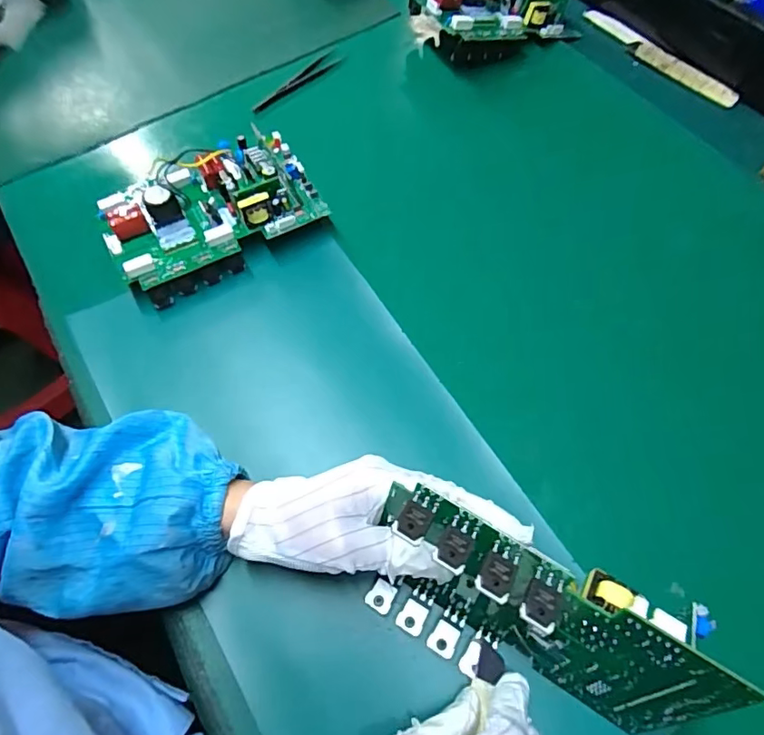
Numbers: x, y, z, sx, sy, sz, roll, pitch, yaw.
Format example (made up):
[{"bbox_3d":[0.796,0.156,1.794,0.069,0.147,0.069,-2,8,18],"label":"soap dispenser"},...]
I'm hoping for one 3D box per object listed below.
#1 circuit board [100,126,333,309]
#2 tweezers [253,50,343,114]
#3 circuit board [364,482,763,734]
[{"bbox_3d":[-0.147,-0.137,0.447,0.179,0.058,0.114,-31,66,-14],"label":"circuit board"},{"bbox_3d":[-0.093,-0.309,0.555,0.021,0.007,0.122,40,70,19],"label":"tweezers"},{"bbox_3d":[0.072,0.138,0.282,0.182,0.134,0.045,28,51,18],"label":"circuit board"}]

